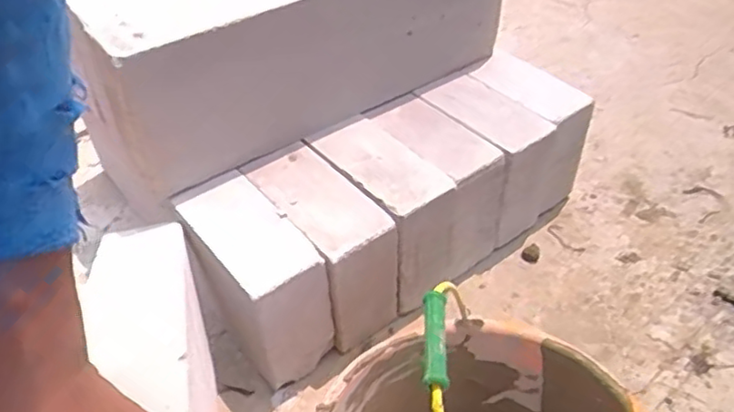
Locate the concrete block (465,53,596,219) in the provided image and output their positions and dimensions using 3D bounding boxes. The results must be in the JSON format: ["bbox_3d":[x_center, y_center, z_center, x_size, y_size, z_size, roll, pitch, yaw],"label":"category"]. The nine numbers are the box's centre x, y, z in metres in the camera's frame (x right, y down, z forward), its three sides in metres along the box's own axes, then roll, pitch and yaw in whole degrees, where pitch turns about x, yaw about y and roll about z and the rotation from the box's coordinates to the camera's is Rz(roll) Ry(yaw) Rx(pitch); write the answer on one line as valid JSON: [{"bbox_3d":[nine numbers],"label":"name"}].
[{"bbox_3d":[0.259,-0.118,1.073,0.109,0.213,0.195,-27,49,-24],"label":"concrete block"}]

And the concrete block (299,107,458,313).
[{"bbox_3d":[0.019,0.002,0.917,0.102,0.172,0.210,-28,49,-25],"label":"concrete block"}]

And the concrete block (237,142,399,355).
[{"bbox_3d":[-0.063,0.054,0.886,0.102,0.194,0.213,-29,49,-26],"label":"concrete block"}]

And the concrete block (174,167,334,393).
[{"bbox_3d":[-0.148,0.098,0.852,0.102,0.194,0.210,-30,50,-26],"label":"concrete block"}]

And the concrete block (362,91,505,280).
[{"bbox_3d":[0.100,-0.038,0.980,0.100,0.179,0.206,-27,49,-24],"label":"concrete block"}]

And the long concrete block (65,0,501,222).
[{"bbox_3d":[-0.138,-0.300,0.986,0.579,0.218,0.381,-26,47,-23],"label":"long concrete block"}]

